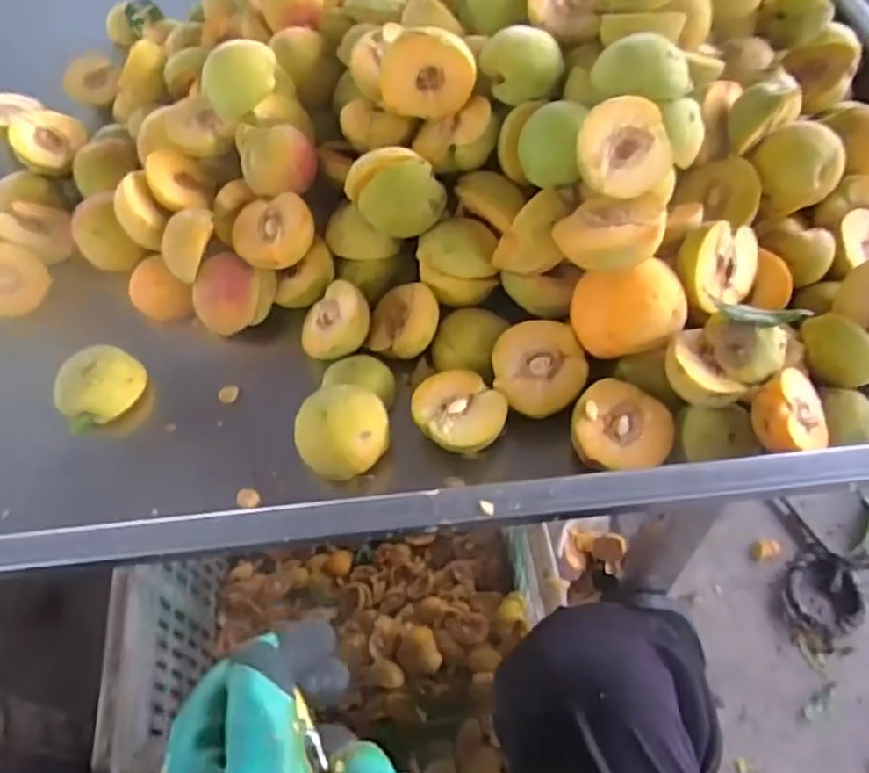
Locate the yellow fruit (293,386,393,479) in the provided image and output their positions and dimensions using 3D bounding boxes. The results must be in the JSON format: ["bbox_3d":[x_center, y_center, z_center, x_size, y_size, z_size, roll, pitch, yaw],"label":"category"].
[{"bbox_3d":[-0.063,0.032,0.482,0.062,0.051,0.056,-10,57,-3],"label":"yellow fruit"}]

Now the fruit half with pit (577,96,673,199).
[{"bbox_3d":[0.119,-0.150,0.449,0.056,0.030,0.059,-15,96,9],"label":"fruit half with pit"}]

